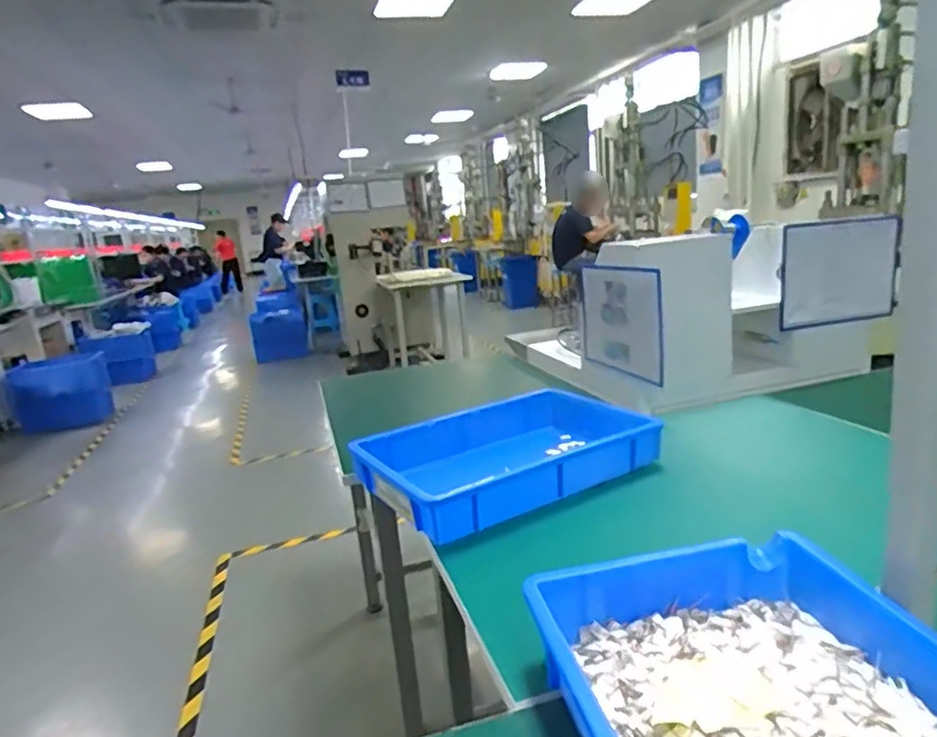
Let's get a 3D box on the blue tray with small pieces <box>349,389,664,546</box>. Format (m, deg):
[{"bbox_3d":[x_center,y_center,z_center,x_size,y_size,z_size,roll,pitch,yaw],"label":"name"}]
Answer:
[{"bbox_3d":[0.067,0.148,1.019,0.464,0.087,0.287,-13,16,-28],"label":"blue tray with small pieces"}]

